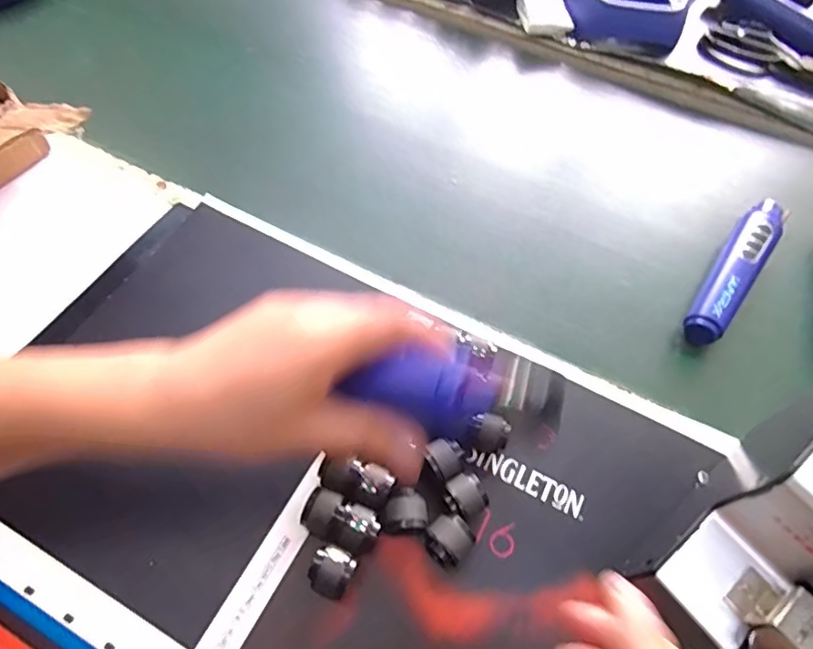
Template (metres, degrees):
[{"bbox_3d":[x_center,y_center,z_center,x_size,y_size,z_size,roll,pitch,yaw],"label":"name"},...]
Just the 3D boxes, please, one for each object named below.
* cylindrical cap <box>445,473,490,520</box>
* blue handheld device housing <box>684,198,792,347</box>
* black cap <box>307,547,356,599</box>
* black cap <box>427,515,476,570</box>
[{"bbox_3d":[0.040,0.120,0.374,0.026,0.022,0.027,-29,66,-19],"label":"cylindrical cap"},{"bbox_3d":[0.296,-0.052,0.486,0.035,0.029,0.171,35,63,16],"label":"blue handheld device housing"},{"bbox_3d":[-0.047,0.159,0.345,0.025,0.029,0.027,22,60,9],"label":"black cap"},{"bbox_3d":[0.027,0.143,0.359,0.028,0.022,0.029,41,65,18],"label":"black cap"}]

